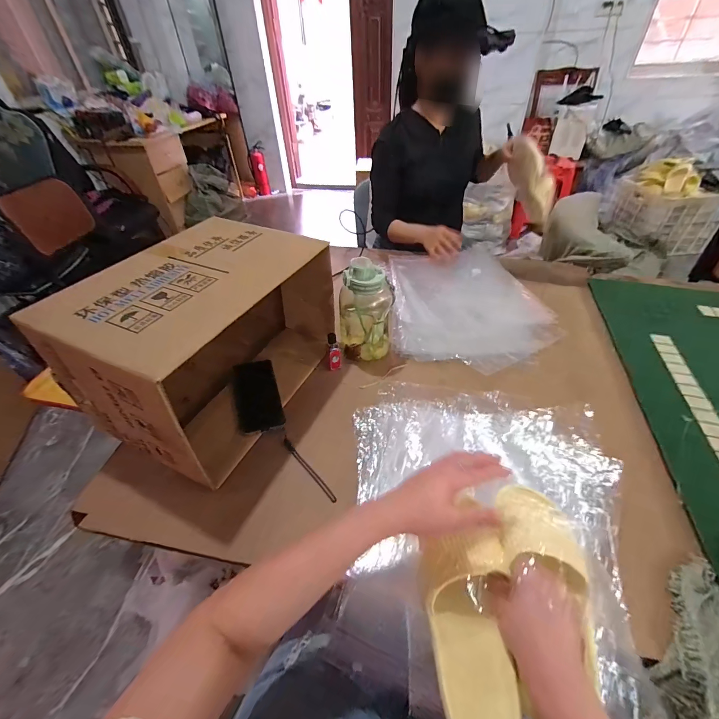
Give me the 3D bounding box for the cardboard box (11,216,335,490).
[{"bbox_3d":[-0.251,-0.040,0.623,0.260,0.286,0.426,18,48,21],"label":"cardboard box"}]

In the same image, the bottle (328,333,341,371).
[{"bbox_3d":[-0.051,-0.018,0.692,0.024,0.082,0.025,-6,44,-2],"label":"bottle"}]

